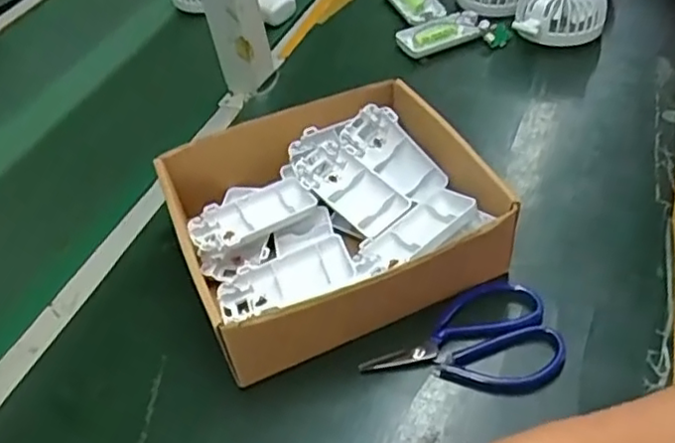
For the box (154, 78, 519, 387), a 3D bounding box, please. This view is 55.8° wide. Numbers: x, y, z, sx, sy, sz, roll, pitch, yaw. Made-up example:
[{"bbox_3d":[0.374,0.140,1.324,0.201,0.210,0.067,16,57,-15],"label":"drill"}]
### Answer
[{"bbox_3d":[-0.007,-0.006,0.469,0.202,0.072,0.182,-20,48,-13],"label":"box"}]

